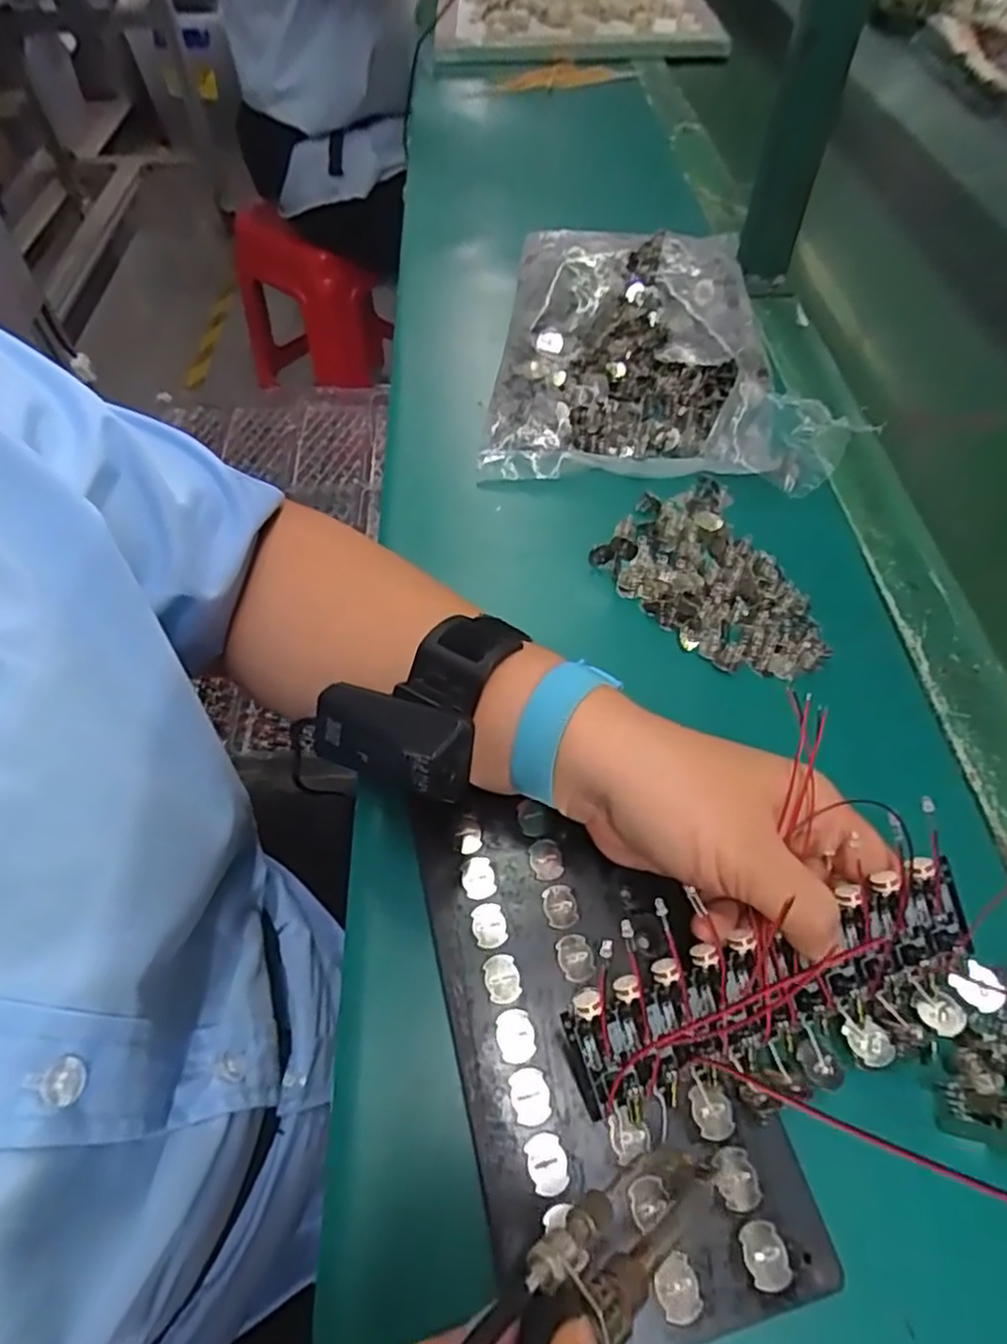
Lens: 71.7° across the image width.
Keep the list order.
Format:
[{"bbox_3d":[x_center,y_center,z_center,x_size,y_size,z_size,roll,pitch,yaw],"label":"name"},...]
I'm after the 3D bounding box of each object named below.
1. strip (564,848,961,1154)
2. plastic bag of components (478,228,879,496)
[{"bbox_3d":[0.105,0.125,0.262,0.159,0.008,0.062,-16,90,-9],"label":"strip"},{"bbox_3d":[0.102,-0.242,0.517,0.228,0.051,0.278,1,56,1],"label":"plastic bag of components"}]

